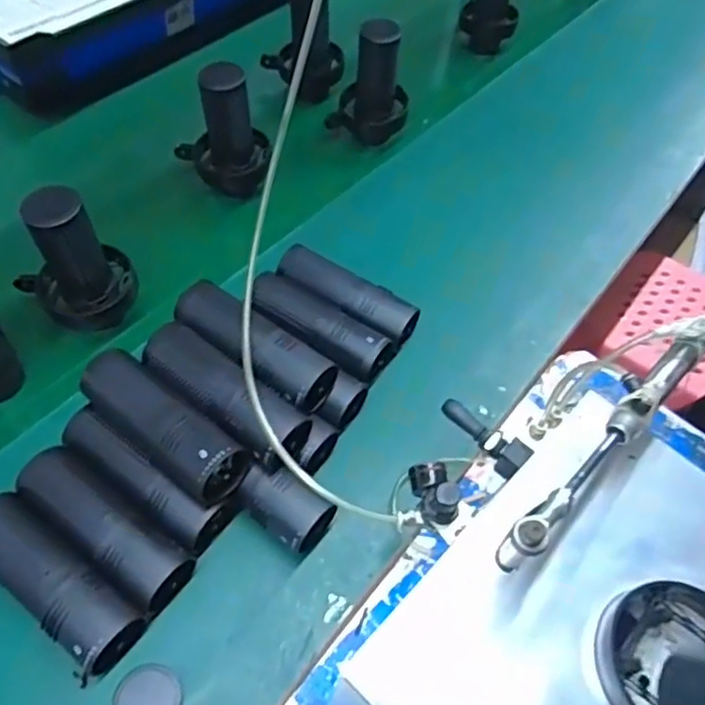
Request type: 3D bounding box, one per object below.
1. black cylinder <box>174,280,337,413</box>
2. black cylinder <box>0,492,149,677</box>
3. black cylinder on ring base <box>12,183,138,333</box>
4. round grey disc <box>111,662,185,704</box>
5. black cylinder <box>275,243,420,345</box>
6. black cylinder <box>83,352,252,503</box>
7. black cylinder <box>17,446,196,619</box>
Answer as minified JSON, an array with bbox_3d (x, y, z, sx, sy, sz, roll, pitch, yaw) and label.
[{"bbox_3d":[-0.099,-0.007,0.604,0.168,0.050,0.062,32,57,14],"label":"black cylinder"},{"bbox_3d":[-0.244,0.186,0.520,0.166,0.050,0.055,35,58,16],"label":"black cylinder"},{"bbox_3d":[-0.283,-0.096,0.638,0.110,0.153,0.083,-23,61,-22],"label":"black cylinder on ring base"},{"bbox_3d":[-0.158,0.272,0.495,0.053,0.011,0.051,4,55,-5],"label":"round grey disc"},{"bbox_3d":[-0.009,-0.063,0.698,0.159,0.041,0.051,25,55,15],"label":"black cylinder"},{"bbox_3d":[-0.169,0.062,0.554,0.170,0.066,0.059,35,58,16],"label":"black cylinder"},{"bbox_3d":[-0.215,0.151,0.550,0.170,0.052,0.058,34,58,16],"label":"black cylinder"}]

